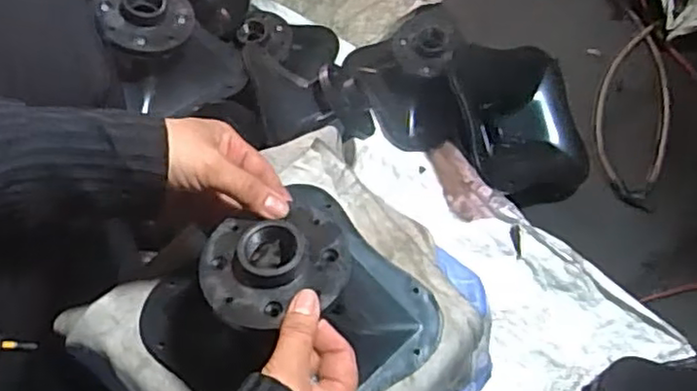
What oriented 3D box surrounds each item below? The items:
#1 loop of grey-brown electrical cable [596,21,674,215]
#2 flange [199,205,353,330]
[{"bbox_3d":[0.382,-0.112,0.894,0.097,0.031,0.268,17,65,10],"label":"loop of grey-brown electrical cable"},{"bbox_3d":[-0.046,0.045,0.428,0.094,0.017,0.076,-6,63,-1],"label":"flange"}]

